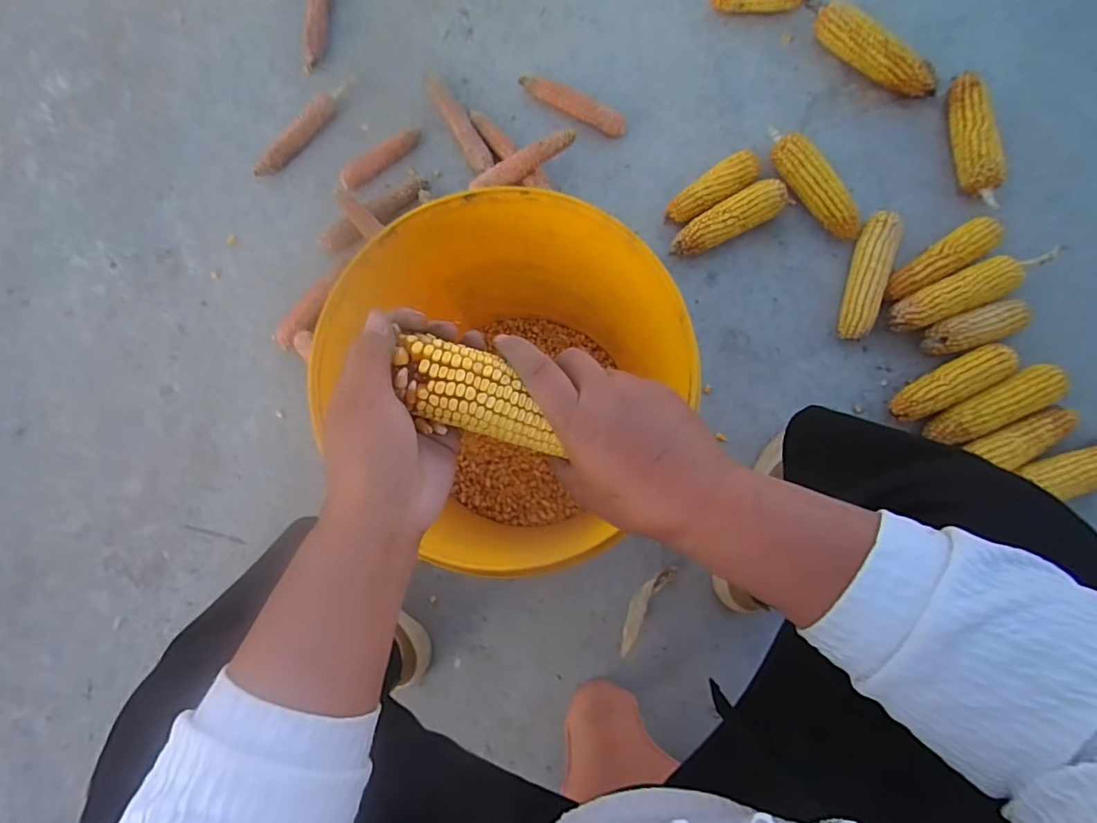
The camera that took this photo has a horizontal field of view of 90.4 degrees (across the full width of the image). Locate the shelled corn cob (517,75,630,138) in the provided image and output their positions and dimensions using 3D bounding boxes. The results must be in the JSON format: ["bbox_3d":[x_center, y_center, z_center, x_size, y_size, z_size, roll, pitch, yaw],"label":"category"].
[{"bbox_3d":[0.034,-0.453,0.806,0.173,0.031,0.025,31,84,5],"label":"shelled corn cob"}]

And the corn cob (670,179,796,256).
[{"bbox_3d":[0.255,-0.271,0.757,0.182,0.047,0.051,-26,82,-2],"label":"corn cob"}]

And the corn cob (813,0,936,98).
[{"bbox_3d":[0.470,-0.520,0.789,0.200,0.052,0.040,40,85,6],"label":"corn cob"}]

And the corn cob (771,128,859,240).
[{"bbox_3d":[0.367,-0.319,0.762,0.046,0.051,0.192,-33,83,-3],"label":"corn cob"}]

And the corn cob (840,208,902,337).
[{"bbox_3d":[0.428,-0.178,0.730,0.045,0.043,0.171,14,83,4],"label":"corn cob"}]

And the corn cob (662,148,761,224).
[{"bbox_3d":[0.230,-0.312,0.770,0.142,0.040,0.047,-30,82,-2],"label":"corn cob"}]

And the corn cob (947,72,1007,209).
[{"bbox_3d":[0.594,-0.381,0.760,0.044,0.048,0.207,0,82,4],"label":"corn cob"}]

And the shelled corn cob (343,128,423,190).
[{"bbox_3d":[-0.247,-0.375,0.802,0.135,0.021,0.028,-38,83,-3],"label":"shelled corn cob"}]

